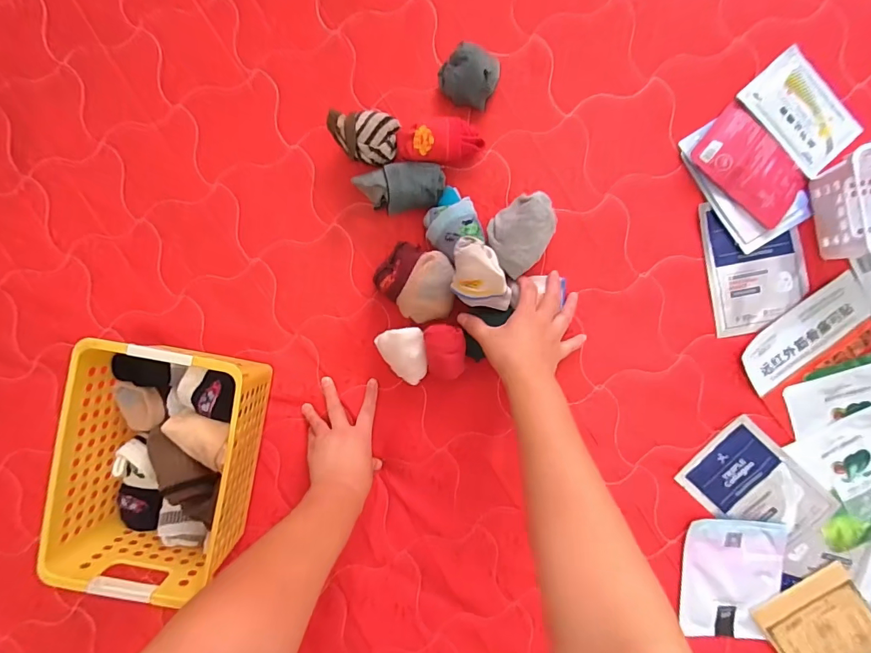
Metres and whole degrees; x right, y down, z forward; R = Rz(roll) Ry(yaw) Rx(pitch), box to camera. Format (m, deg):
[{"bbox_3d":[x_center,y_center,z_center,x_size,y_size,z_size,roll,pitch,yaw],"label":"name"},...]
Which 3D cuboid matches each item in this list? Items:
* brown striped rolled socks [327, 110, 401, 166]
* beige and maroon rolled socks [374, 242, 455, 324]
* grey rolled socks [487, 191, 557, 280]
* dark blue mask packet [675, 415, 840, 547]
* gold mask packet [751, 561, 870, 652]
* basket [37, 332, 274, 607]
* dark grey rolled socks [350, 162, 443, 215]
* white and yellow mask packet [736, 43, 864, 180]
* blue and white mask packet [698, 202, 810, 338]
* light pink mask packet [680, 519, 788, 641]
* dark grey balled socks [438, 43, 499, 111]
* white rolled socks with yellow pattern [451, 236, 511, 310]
[{"bbox_3d":[-0.087,-0.225,0.519,0.081,0.052,0.056,12,92,1],"label":"brown striped rolled socks"},{"bbox_3d":[-0.021,-0.054,0.530,0.086,0.048,0.102,-44,90,2],"label":"beige and maroon rolled socks"},{"bbox_3d":[0.105,-0.114,0.515,0.081,0.055,0.073,-44,90,2],"label":"grey rolled socks"},{"bbox_3d":[0.407,0.207,0.546,0.154,0.013,0.116,44,97,5],"label":"dark blue mask packet"},{"bbox_3d":[0.499,0.393,0.543,0.127,0.007,0.152,-36,90,2],"label":"gold mask packet"},{"bbox_3d":[-0.315,0.157,0.512,0.174,0.125,0.265,12,92,1],"label":"basket"},{"bbox_3d":[-0.043,-0.167,0.522,0.108,0.044,0.056,-12,91,2],"label":"dark grey rolled socks"},{"bbox_3d":[0.451,-0.264,0.524,0.093,0.009,0.138,-43,90,2],"label":"white and yellow mask packet"},{"bbox_3d":[0.400,-0.076,0.532,0.118,0.005,0.161,-10,91,2],"label":"blue and white mask packet"},{"bbox_3d":[0.379,0.325,0.546,0.118,0.013,0.154,2,92,2],"label":"light pink mask packet"},{"bbox_3d":[0.039,-0.302,0.521,0.072,0.049,0.061,13,92,1],"label":"dark grey balled socks"},{"bbox_3d":[0.055,-0.058,0.484,0.071,0.045,0.070,8,92,2],"label":"white rolled socks with yellow pattern"}]

